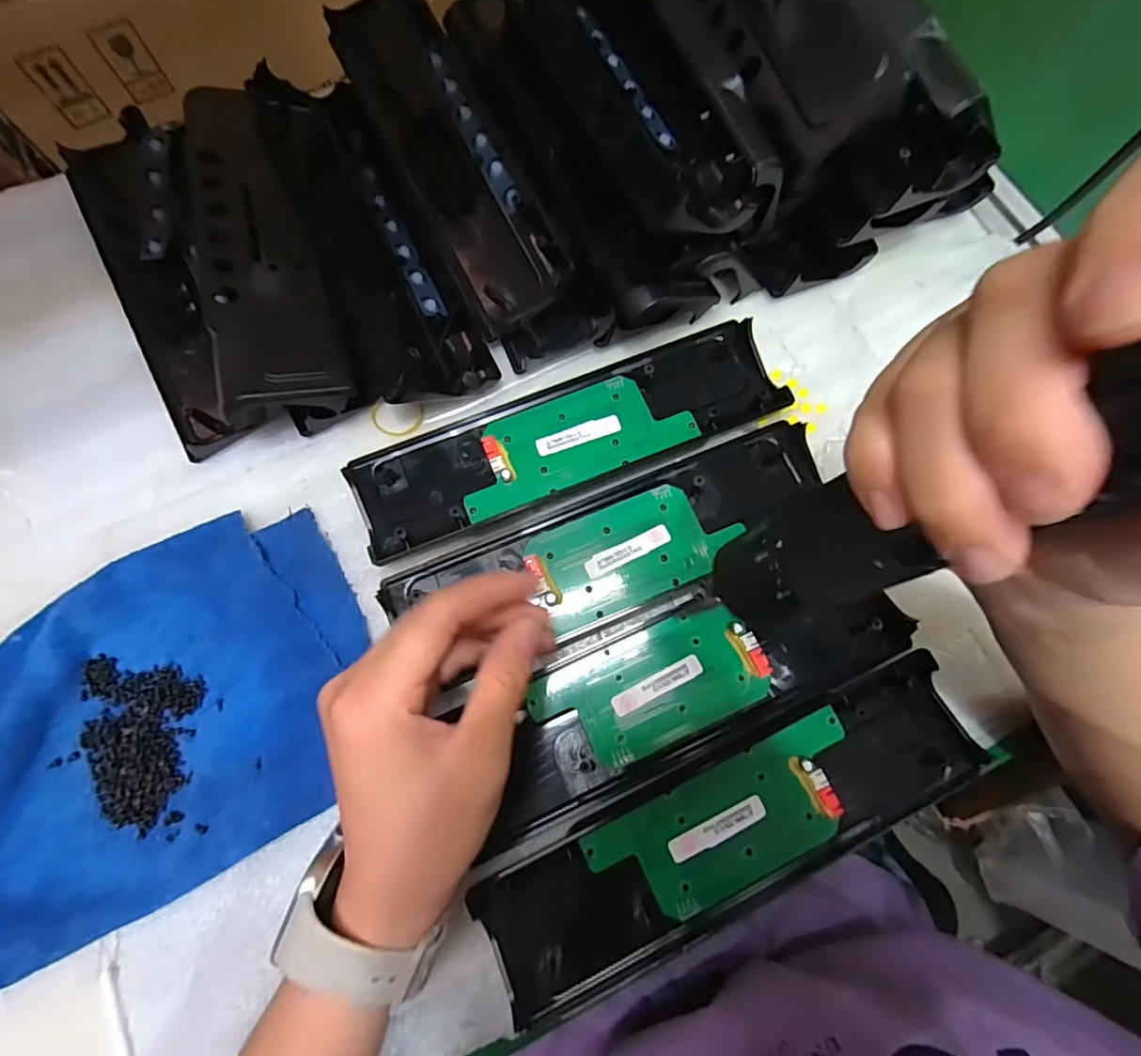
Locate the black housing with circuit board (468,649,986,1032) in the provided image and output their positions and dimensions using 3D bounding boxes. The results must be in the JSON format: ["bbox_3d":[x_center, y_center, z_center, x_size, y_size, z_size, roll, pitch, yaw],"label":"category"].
[{"bbox_3d":[0.080,0.146,0.266,0.245,0.028,0.064,-25,76,-7],"label":"black housing with circuit board"}]

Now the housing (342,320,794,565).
[{"bbox_3d":[0.000,-0.053,0.322,0.244,0.020,0.065,-22,75,-6],"label":"housing"}]

